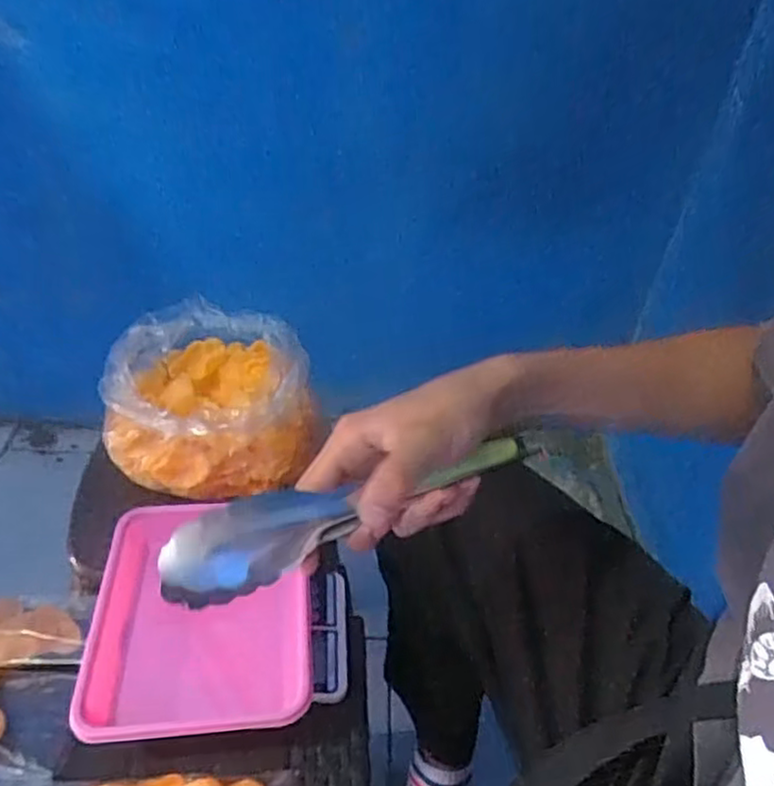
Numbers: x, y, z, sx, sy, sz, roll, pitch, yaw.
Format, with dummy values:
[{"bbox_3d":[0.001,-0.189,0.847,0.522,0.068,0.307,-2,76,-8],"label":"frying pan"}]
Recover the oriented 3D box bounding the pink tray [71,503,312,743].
[{"bbox_3d":[-0.160,0.188,0.600,0.178,0.034,0.223,-2,40,-7],"label":"pink tray"}]

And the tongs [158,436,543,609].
[{"bbox_3d":[-0.008,0.058,0.361,0.219,0.030,0.033,-16,43,-23],"label":"tongs"}]

